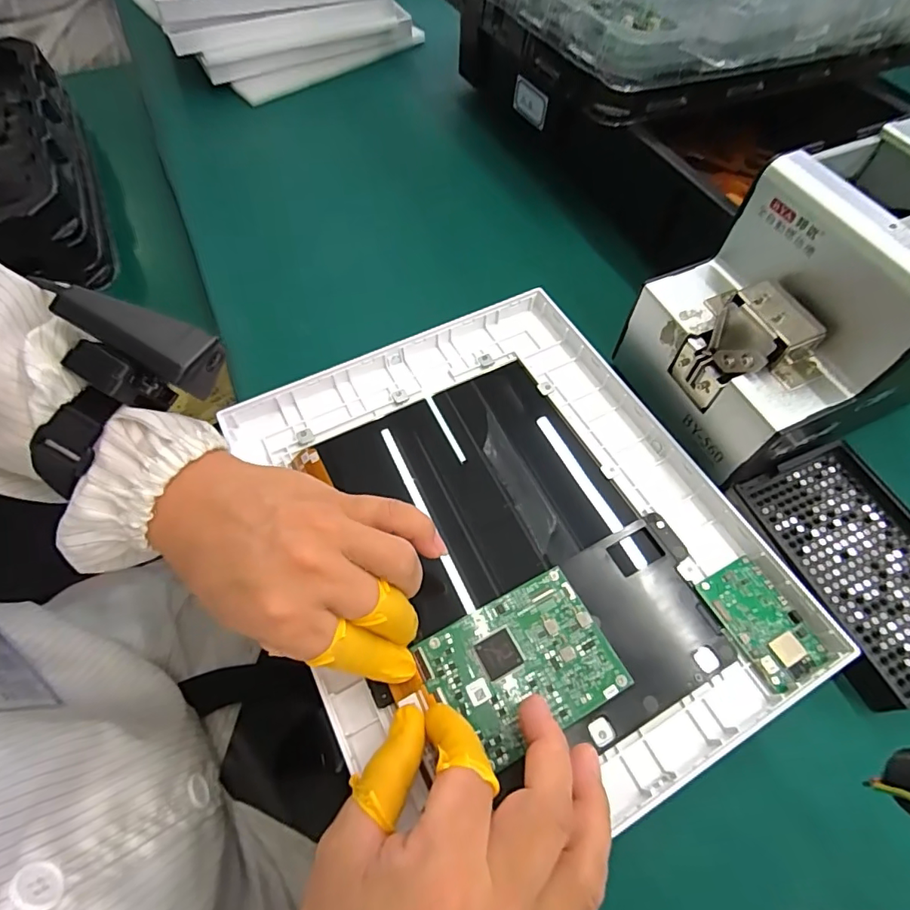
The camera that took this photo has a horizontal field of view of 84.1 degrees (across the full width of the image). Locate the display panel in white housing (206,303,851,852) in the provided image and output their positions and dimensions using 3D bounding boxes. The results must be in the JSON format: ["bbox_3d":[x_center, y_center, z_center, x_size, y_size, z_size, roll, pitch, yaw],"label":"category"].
[{"bbox_3d":[0.030,0.040,0.302,0.247,0.034,0.302,-21,60,-17],"label":"display panel in white housing"}]

